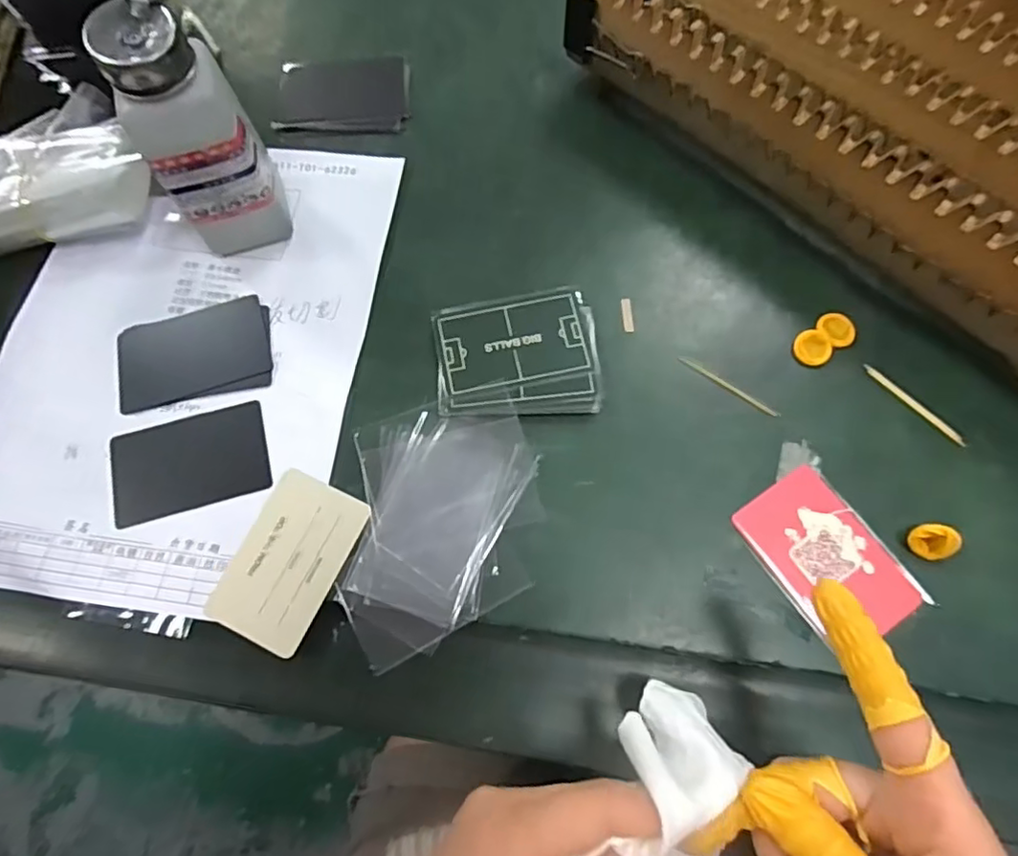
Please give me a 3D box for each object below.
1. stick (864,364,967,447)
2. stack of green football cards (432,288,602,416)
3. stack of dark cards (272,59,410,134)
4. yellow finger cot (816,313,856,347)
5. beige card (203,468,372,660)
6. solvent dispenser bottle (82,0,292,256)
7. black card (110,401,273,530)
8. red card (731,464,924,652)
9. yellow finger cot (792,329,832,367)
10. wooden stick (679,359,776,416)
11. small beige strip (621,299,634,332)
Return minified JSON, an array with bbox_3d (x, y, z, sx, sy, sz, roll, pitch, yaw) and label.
[{"bbox_3d":[0.225,-0.013,0.332,0.005,0.005,0.063,-40,75,-11],"label":"stick"},{"bbox_3d":[0.004,-0.043,0.343,0.090,0.008,0.075,-3,71,1],"label":"stack of green football cards"},{"bbox_3d":[-0.116,-0.232,0.421,0.091,0.008,0.063,-3,71,1],"label":"stack of dark cards"},{"bbox_3d":[0.190,-0.058,0.345,0.021,0.004,0.021,-1,71,2],"label":"yellow finger cot"},{"bbox_3d":[-0.115,0.069,0.312,0.054,0.004,0.085,24,74,9],"label":"beige card"},{"bbox_3d":[-0.168,-0.165,0.324,0.058,0.136,0.073,-14,72,-3],"label":"solvent dispenser bottle"},{"bbox_3d":[-0.177,0.019,0.332,0.084,0.004,0.054,-17,72,-4],"label":"black card"},{"bbox_3d":[0.163,0.068,0.308,0.058,0.006,0.085,-32,73,-10],"label":"red card"},{"bbox_3d":[0.174,-0.046,0.343,0.020,0.004,0.021,-1,86,8],"label":"yellow finger cot"},{"bbox_3d":[0.124,-0.024,0.338,0.061,0.004,0.004,33,76,12],"label":"wooden stick"},{"bbox_3d":[0.071,-0.068,0.355,0.006,0.004,0.023,-3,71,1],"label":"small beige strip"}]

